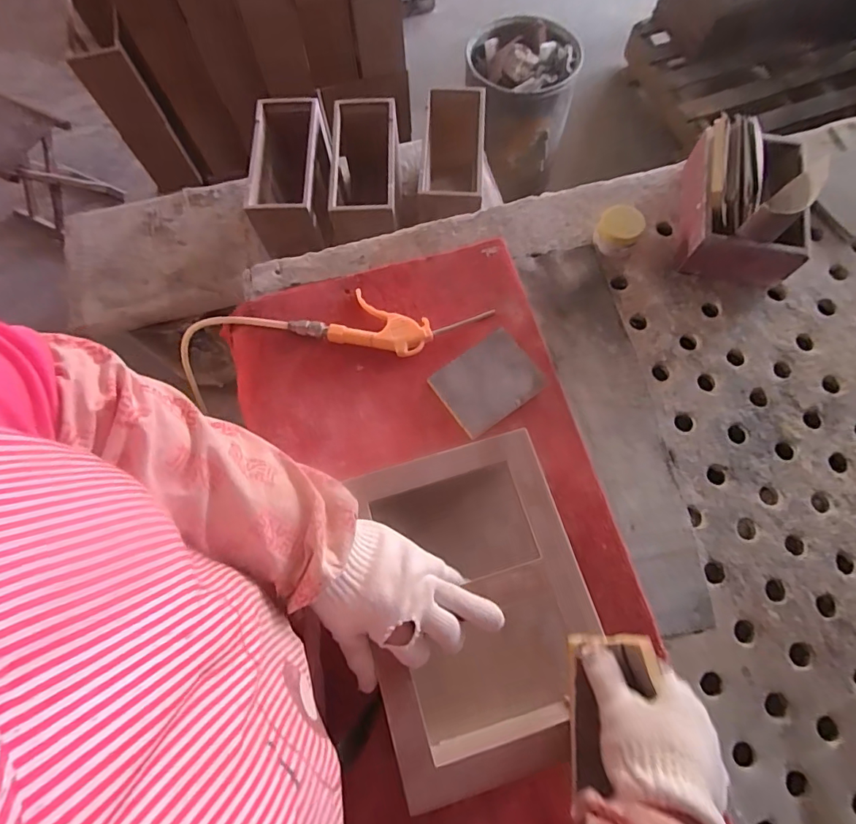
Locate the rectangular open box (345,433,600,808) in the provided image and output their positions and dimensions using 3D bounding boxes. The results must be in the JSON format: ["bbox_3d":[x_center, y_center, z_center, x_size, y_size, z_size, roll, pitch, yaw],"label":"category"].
[{"bbox_3d":[0.041,0.183,0.471,0.186,0.134,0.265,-15,72,-5],"label":"rectangular open box"}]

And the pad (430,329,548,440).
[{"bbox_3d":[0.075,-0.037,0.592,0.118,0.006,0.094,-36,80,-4],"label":"pad"}]

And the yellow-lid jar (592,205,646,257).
[{"bbox_3d":[0.263,-0.250,0.655,0.059,0.050,0.053,29,74,10],"label":"yellow-lid jar"}]

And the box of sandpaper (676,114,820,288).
[{"bbox_3d":[0.423,-0.285,0.628,0.127,0.116,0.195,8,71,3],"label":"box of sandpaper"}]

